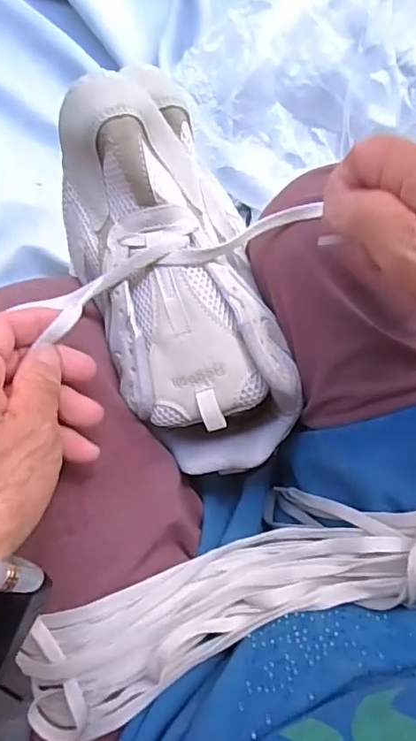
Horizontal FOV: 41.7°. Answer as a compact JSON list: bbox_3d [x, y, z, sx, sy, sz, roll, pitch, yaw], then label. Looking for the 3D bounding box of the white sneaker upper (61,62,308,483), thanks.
[{"bbox_3d":[-0.020,-0.052,0.318,0.098,0.066,0.229,-20,92,-2],"label":"white sneaker upper"}]

